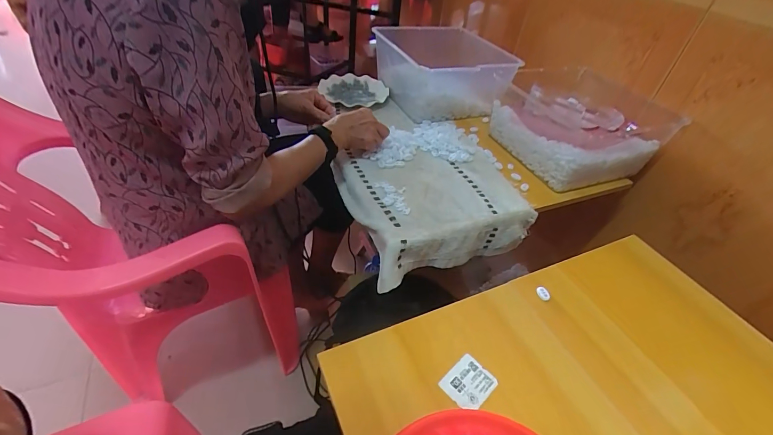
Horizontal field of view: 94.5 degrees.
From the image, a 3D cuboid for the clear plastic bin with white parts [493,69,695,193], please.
[{"bbox_3d":[0.414,-0.208,0.798,0.282,0.142,0.285,-12,46,-19],"label":"clear plastic bin with white parts"}]

